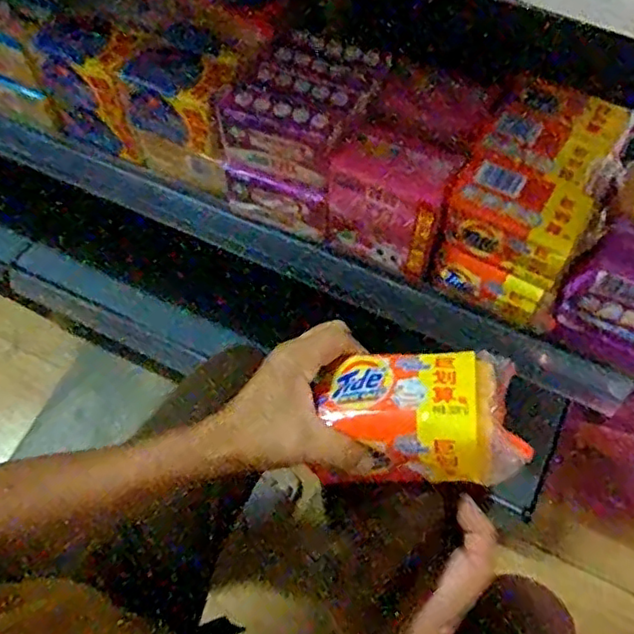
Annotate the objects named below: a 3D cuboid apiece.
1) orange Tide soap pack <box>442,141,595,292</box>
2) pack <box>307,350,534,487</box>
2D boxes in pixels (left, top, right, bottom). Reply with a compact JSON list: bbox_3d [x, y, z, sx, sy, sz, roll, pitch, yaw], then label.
[{"bbox_3d":[0.175,-0.089,0.548,0.110,0.056,0.081,28,64,15],"label":"orange Tide soap pack"},{"bbox_3d":[0.064,0.063,0.393,0.119,0.056,0.076,-3,60,-2],"label":"pack"}]

